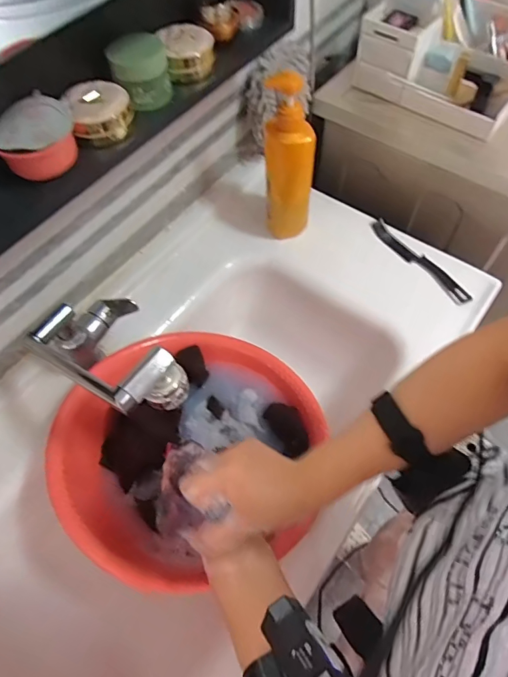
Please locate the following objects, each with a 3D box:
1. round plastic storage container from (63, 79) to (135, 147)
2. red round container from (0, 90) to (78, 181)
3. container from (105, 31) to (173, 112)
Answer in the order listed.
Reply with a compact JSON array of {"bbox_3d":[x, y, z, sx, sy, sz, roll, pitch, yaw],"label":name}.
[{"bbox_3d":[-0.163,-0.242,0.475,0.063,0.039,0.062,-1,60,2],"label":"round plastic storage container"},{"bbox_3d":[-0.213,-0.196,0.440,0.076,0.049,0.074,-21,61,-10],"label":"red round container"},{"bbox_3d":[-0.122,-0.289,0.481,0.058,0.061,0.048,-13,60,-5],"label":"container"}]

